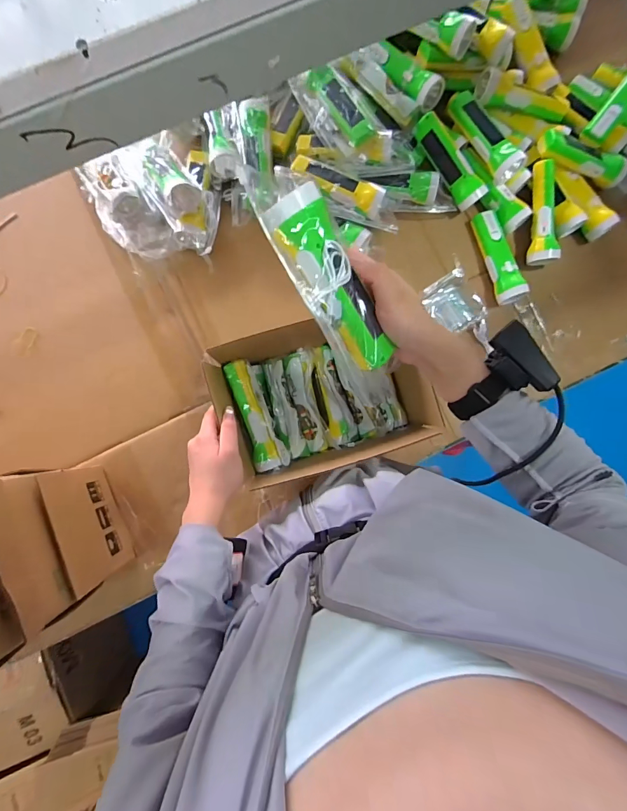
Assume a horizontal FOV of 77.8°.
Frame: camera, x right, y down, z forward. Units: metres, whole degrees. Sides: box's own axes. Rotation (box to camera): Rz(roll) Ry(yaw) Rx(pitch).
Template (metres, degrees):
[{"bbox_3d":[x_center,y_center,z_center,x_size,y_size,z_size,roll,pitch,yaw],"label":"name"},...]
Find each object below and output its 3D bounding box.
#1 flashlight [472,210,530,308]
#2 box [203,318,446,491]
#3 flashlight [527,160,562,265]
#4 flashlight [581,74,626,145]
[{"bbox_3d":[0.335,-0.269,0.705,0.042,0.045,0.170,-16,87,-3],"label":"flashlight"},{"bbox_3d":[0.010,-0.008,0.580,0.273,0.144,0.177,-13,87,-3],"label":"box"},{"bbox_3d":[0.406,-0.339,0.685,0.041,0.046,0.170,-7,101,-2],"label":"flashlight"},{"bbox_3d":[0.547,-0.542,0.683,0.048,0.036,0.161,37,101,1],"label":"flashlight"}]

